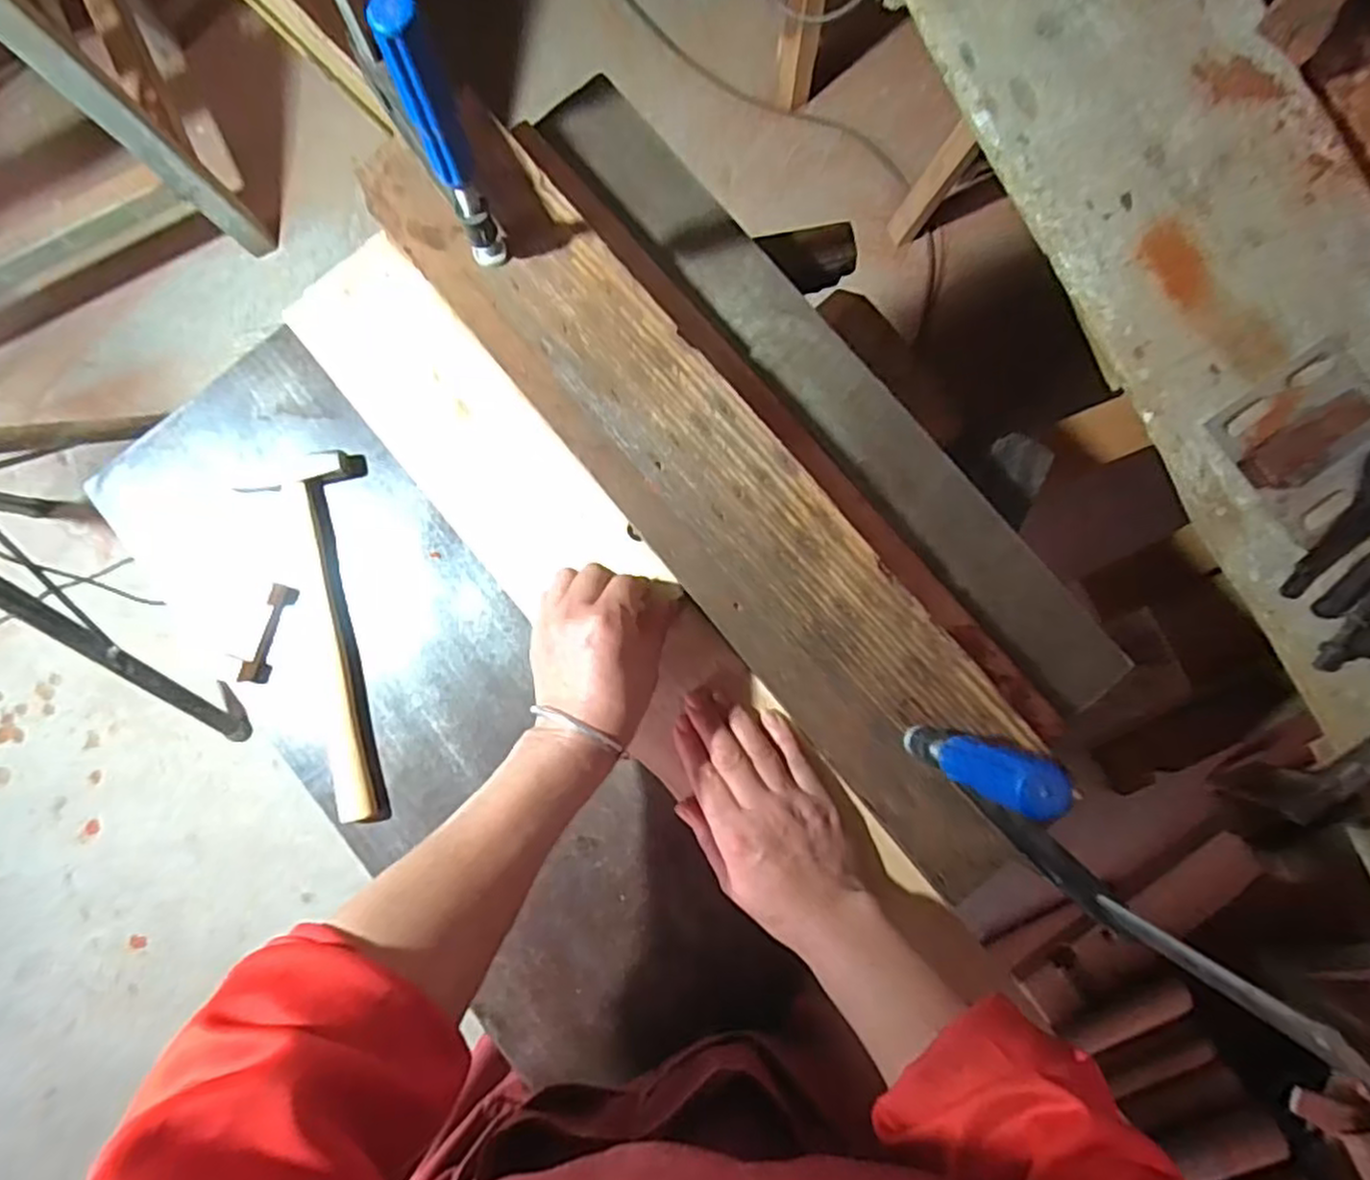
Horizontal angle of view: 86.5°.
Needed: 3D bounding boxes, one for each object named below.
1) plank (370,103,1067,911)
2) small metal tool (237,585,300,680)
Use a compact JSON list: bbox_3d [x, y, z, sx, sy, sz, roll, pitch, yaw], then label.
[{"bbox_3d":[0.017,-0.086,0.518,0.134,0.033,0.625,-41,85,-2],"label":"plank"},{"bbox_3d":[-0.322,0.035,0.566,0.018,0.016,0.077,18,81,0],"label":"small metal tool"}]

